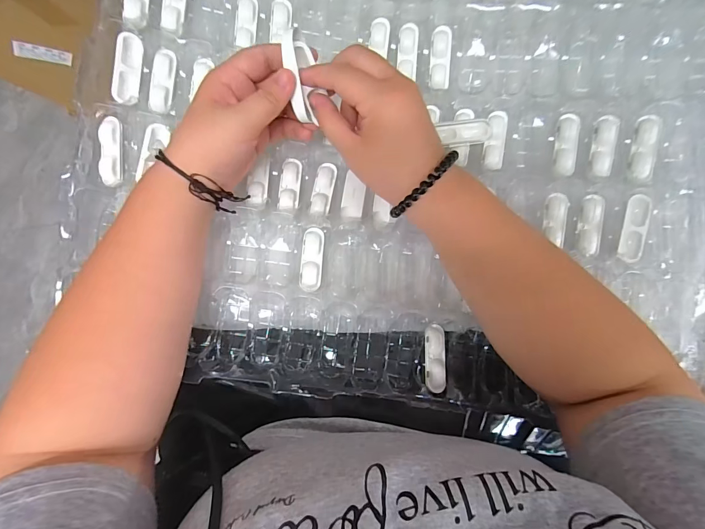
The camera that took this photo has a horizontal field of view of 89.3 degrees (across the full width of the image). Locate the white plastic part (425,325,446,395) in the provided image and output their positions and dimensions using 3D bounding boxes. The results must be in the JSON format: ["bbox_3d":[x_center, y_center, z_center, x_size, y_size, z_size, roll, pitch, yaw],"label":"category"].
[{"bbox_3d":[0.080,0.089,0.342,0.021,0.008,0.062,3,72,-1],"label":"white plastic part"}]

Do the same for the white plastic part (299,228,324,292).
[{"bbox_3d":[-0.040,-0.005,0.350,0.021,0.008,0.062,4,79,-1],"label":"white plastic part"}]

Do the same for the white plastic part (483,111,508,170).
[{"bbox_3d":[0.149,-0.128,0.368,0.021,0.005,0.058,3,95,-1],"label":"white plastic part"}]

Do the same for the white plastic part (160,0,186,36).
[{"bbox_3d":[-0.170,-0.250,0.340,0.020,0.009,0.061,9,95,-2],"label":"white plastic part"}]

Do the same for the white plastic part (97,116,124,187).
[{"bbox_3d":[-0.225,-0.105,0.331,0.019,0.009,0.063,-2,95,-1],"label":"white plastic part"}]

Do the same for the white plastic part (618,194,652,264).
[{"bbox_3d":[0.263,-0.033,0.331,0.021,0.009,0.063,8,90,10],"label":"white plastic part"}]

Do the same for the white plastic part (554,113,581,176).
[{"bbox_3d":[0.212,-0.118,0.354,0.021,0.010,0.059,7,90,16],"label":"white plastic part"}]

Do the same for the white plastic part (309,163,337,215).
[{"bbox_3d":[-0.030,-0.077,0.364,0.020,0.007,0.055,12,78,-2],"label":"white plastic part"}]

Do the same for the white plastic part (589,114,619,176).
[{"bbox_3d":[0.243,-0.114,0.344,0.019,0.004,0.058,7,93,24],"label":"white plastic part"}]

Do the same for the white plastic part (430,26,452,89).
[{"bbox_3d":[0.092,-0.213,0.370,0.021,0.006,0.059,1,95,-1],"label":"white plastic part"}]

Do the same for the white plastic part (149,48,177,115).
[{"bbox_3d":[-0.183,-0.177,0.345,0.020,0.009,0.061,8,95,-2],"label":"white plastic part"}]

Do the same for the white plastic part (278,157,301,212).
[{"bbox_3d":[-0.063,-0.081,0.361,0.019,0.009,0.058,4,73,-1],"label":"white plastic part"}]

